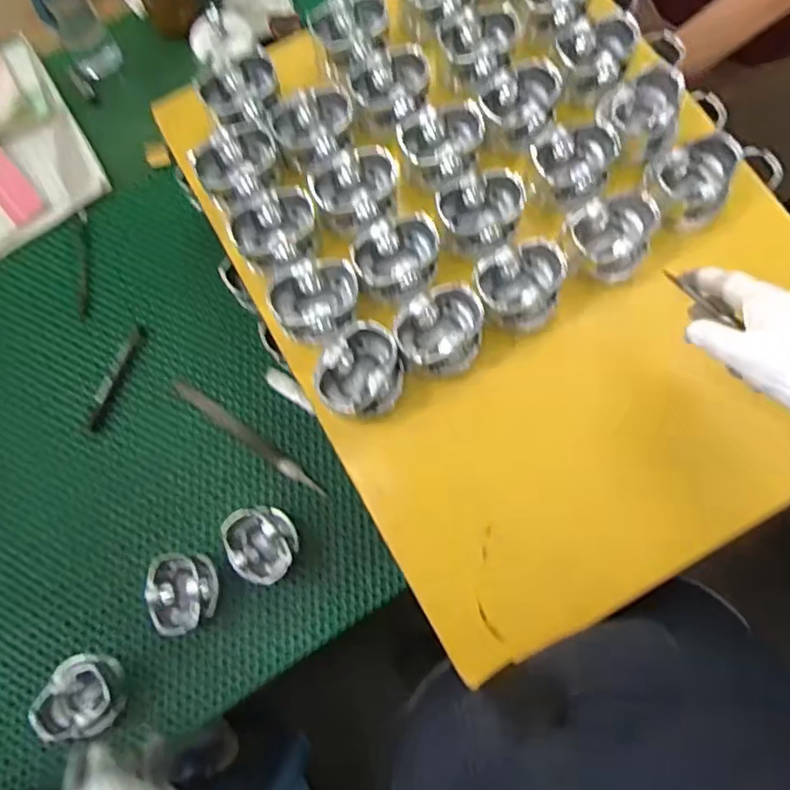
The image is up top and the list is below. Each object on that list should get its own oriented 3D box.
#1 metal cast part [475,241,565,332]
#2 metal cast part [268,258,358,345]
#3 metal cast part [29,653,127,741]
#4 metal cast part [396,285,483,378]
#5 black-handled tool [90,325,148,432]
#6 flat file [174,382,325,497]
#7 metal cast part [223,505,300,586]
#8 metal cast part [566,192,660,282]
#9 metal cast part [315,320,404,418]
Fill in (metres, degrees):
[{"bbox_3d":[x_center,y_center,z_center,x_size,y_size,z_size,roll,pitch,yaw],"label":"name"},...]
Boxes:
[{"bbox_3d":[0.115,-0.101,0.543,0.081,0.050,0.073,-3,78,1],"label":"metal cast part"},{"bbox_3d":[-0.075,-0.087,0.534,0.081,0.035,0.076,0,78,1],"label":"metal cast part"},{"bbox_3d":[-0.342,0.329,0.632,0.075,0.052,0.076,0,78,1],"label":"metal cast part"},{"bbox_3d":[0.042,-0.057,0.535,0.084,0.049,0.070,-24,78,-4],"label":"metal cast part"},{"bbox_3d":[-0.357,-0.023,0.737,0.024,0.014,0.142,24,79,6],"label":"black-handled tool"},{"bbox_3d":[-0.183,0.052,0.717,0.232,0.006,0.019,35,84,13],"label":"flat file"},{"bbox_3d":[-0.151,0.170,0.662,0.070,0.051,0.085,-21,78,-3],"label":"metal cast part"},{"bbox_3d":[0.203,-0.150,0.552,0.085,0.053,0.071,-6,77,0],"label":"metal cast part"},{"bbox_3d":[-0.031,-0.022,0.523,0.072,0.037,0.079,0,78,1],"label":"metal cast part"}]

